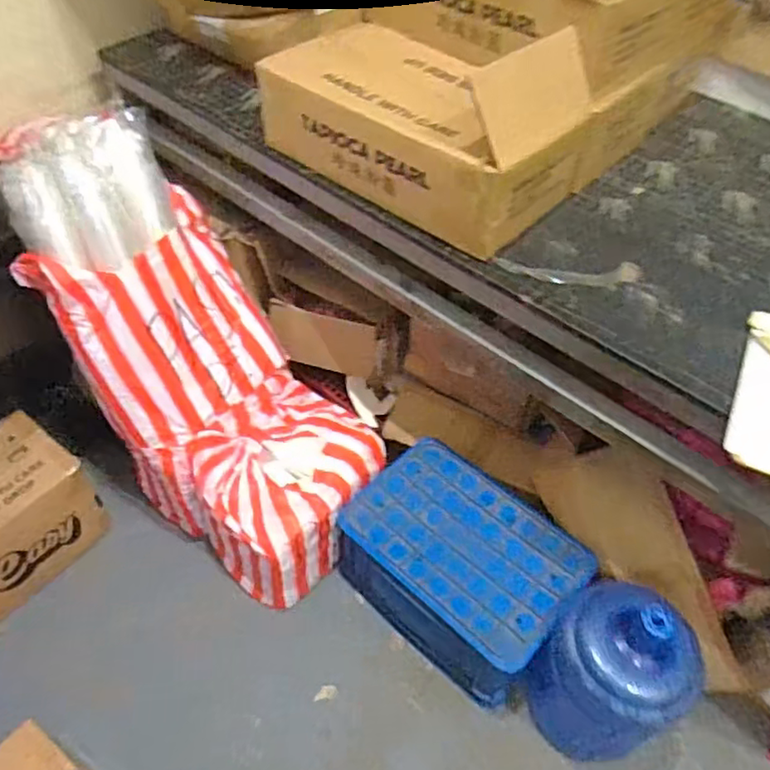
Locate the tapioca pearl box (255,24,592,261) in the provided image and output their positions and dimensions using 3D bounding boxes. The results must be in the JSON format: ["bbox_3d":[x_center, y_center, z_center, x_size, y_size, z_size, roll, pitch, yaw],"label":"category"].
[{"bbox_3d":[0.061,-0.519,1.222,0.566,0.270,0.294,34,57,26],"label":"tapioca pearl box"}]

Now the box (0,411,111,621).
[{"bbox_3d":[-0.911,0.296,1.492,0.308,0.248,0.377,30,56,24],"label":"box"}]

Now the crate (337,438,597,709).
[{"bbox_3d":[0.172,0.424,1.504,0.512,0.246,0.382,35,58,26],"label":"crate"}]

